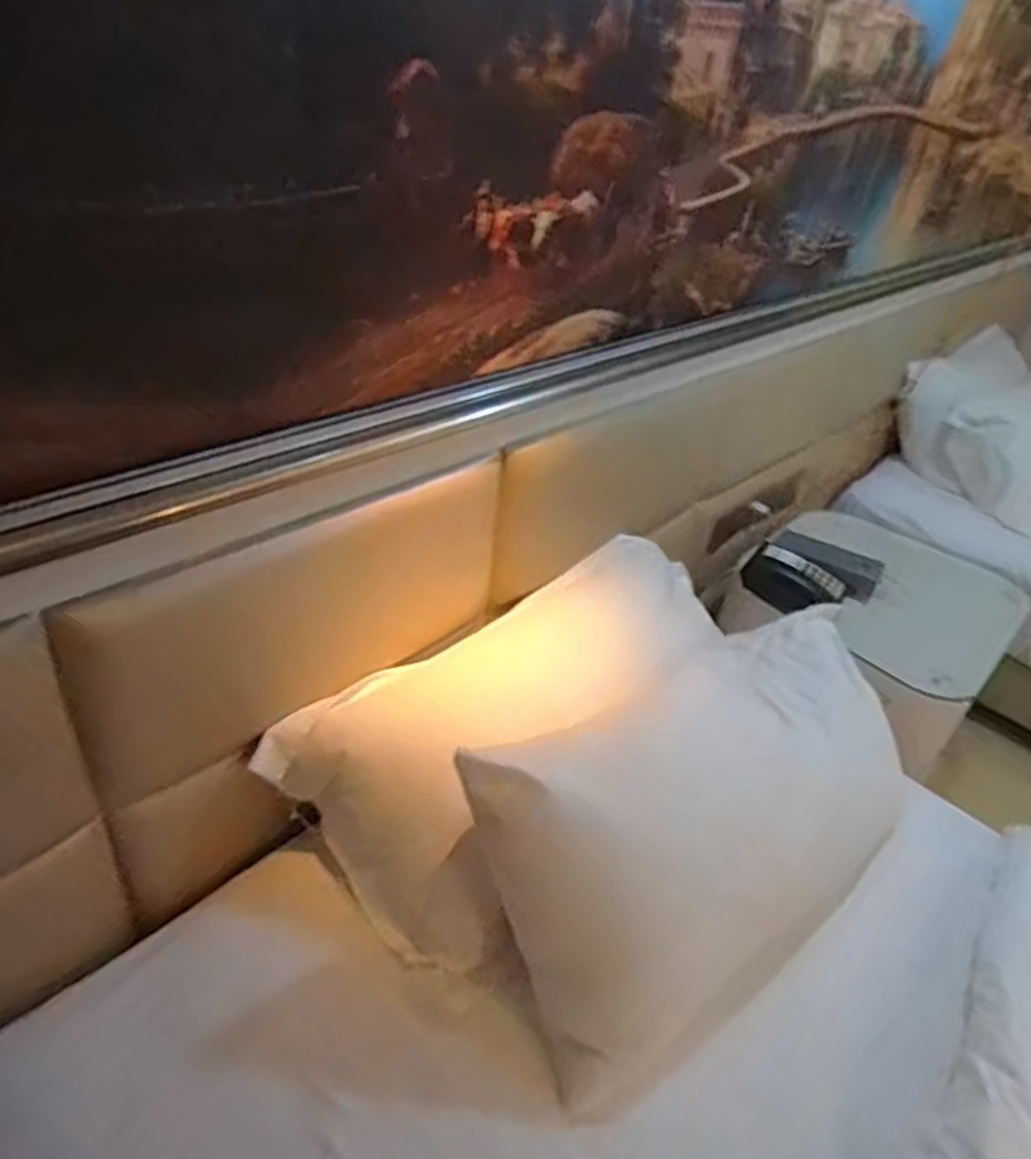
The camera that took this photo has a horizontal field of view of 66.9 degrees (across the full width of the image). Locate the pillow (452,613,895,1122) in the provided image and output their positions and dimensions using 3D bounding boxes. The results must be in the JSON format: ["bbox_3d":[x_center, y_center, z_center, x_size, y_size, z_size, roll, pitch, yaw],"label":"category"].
[{"bbox_3d":[0.279,0.332,1.095,0.685,0.126,0.417,-19,79,-22],"label":"pillow"}]

